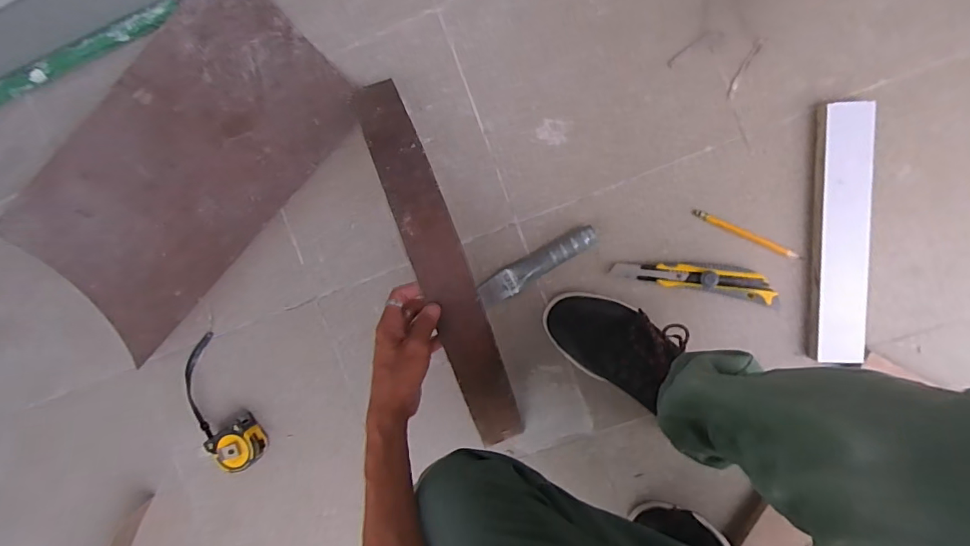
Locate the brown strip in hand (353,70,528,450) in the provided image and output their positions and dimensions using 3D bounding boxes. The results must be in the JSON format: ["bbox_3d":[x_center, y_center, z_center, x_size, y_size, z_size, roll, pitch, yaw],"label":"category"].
[{"bbox_3d":[-0.048,-0.004,0.557,0.068,0.098,0.477,-19,96,8],"label":"brown strip in hand"}]

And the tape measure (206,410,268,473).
[{"bbox_3d":[-0.349,0.242,0.659,0.061,0.050,0.064,1,94,7],"label":"tape measure"}]

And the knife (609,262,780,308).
[{"bbox_3d":[0.266,0.004,0.585,0.200,0.026,0.038,10,96,6],"label":"knife"}]

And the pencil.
[{"bbox_3d":[0.324,-0.048,0.580,0.135,0.012,0.012,27,97,4],"label":"pencil"}]

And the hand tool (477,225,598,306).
[{"bbox_3d":[0.066,-0.007,0.606,0.166,0.029,0.034,-30,90,8],"label":"hand tool"}]

